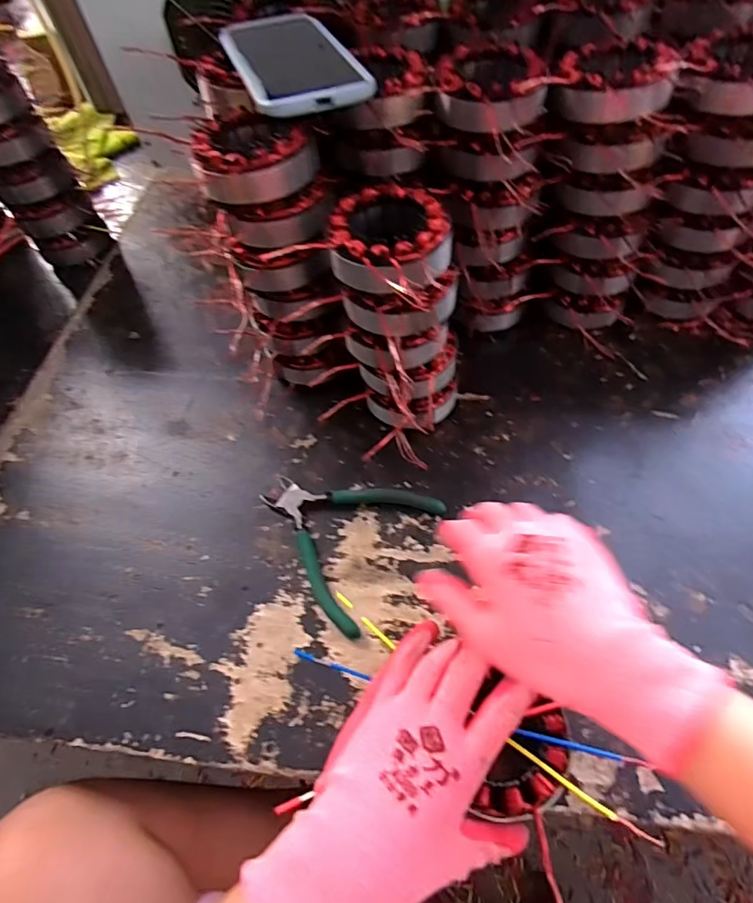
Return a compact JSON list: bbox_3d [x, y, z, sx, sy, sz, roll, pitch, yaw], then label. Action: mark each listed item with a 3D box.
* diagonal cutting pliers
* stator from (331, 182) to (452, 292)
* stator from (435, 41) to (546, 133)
[{"bbox_3d":[-0.034,0.061,0.430,0.136,0.012,0.132,30,66,20],"label":"diagonal cutting pliers"},{"bbox_3d":[0.006,-0.146,0.360,0.083,0.032,0.095,23,63,17],"label":"stator"},{"bbox_3d":[0.089,-0.280,0.396,0.074,0.029,0.091,-37,63,-17],"label":"stator"}]

